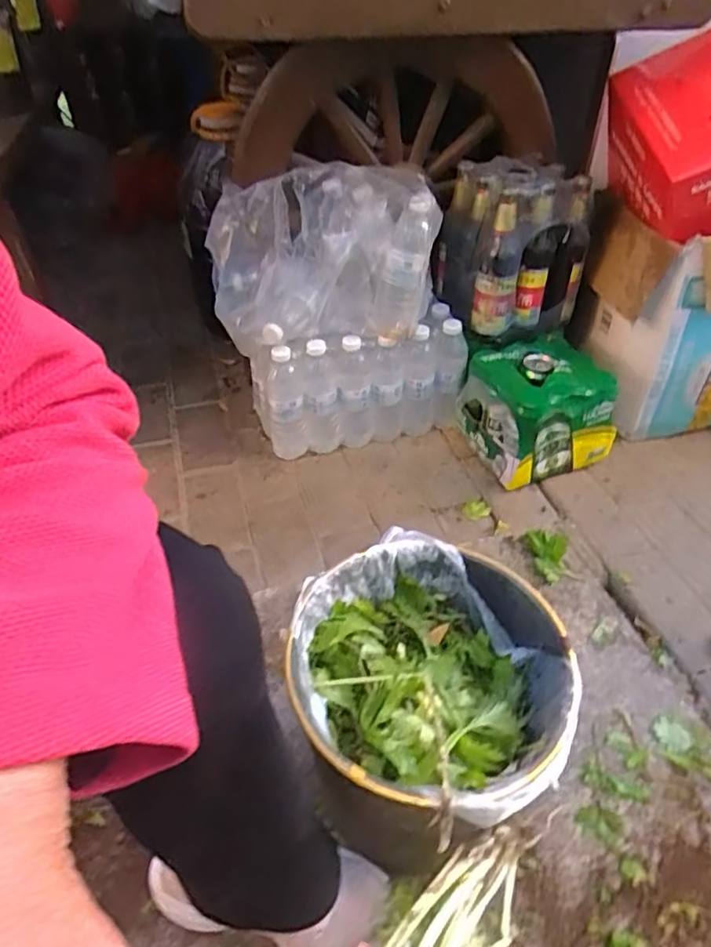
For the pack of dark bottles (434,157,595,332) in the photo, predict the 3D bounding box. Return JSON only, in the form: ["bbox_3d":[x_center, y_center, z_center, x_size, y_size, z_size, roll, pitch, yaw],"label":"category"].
[{"bbox_3d":[0.265,-0.397,1.060,0.206,0.246,0.179,-13,44,-13],"label":"pack of dark bottles"}]

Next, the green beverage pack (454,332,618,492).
[{"bbox_3d":[0.307,-0.115,1.083,0.195,0.181,0.226,-20,46,-19],"label":"green beverage pack"}]

